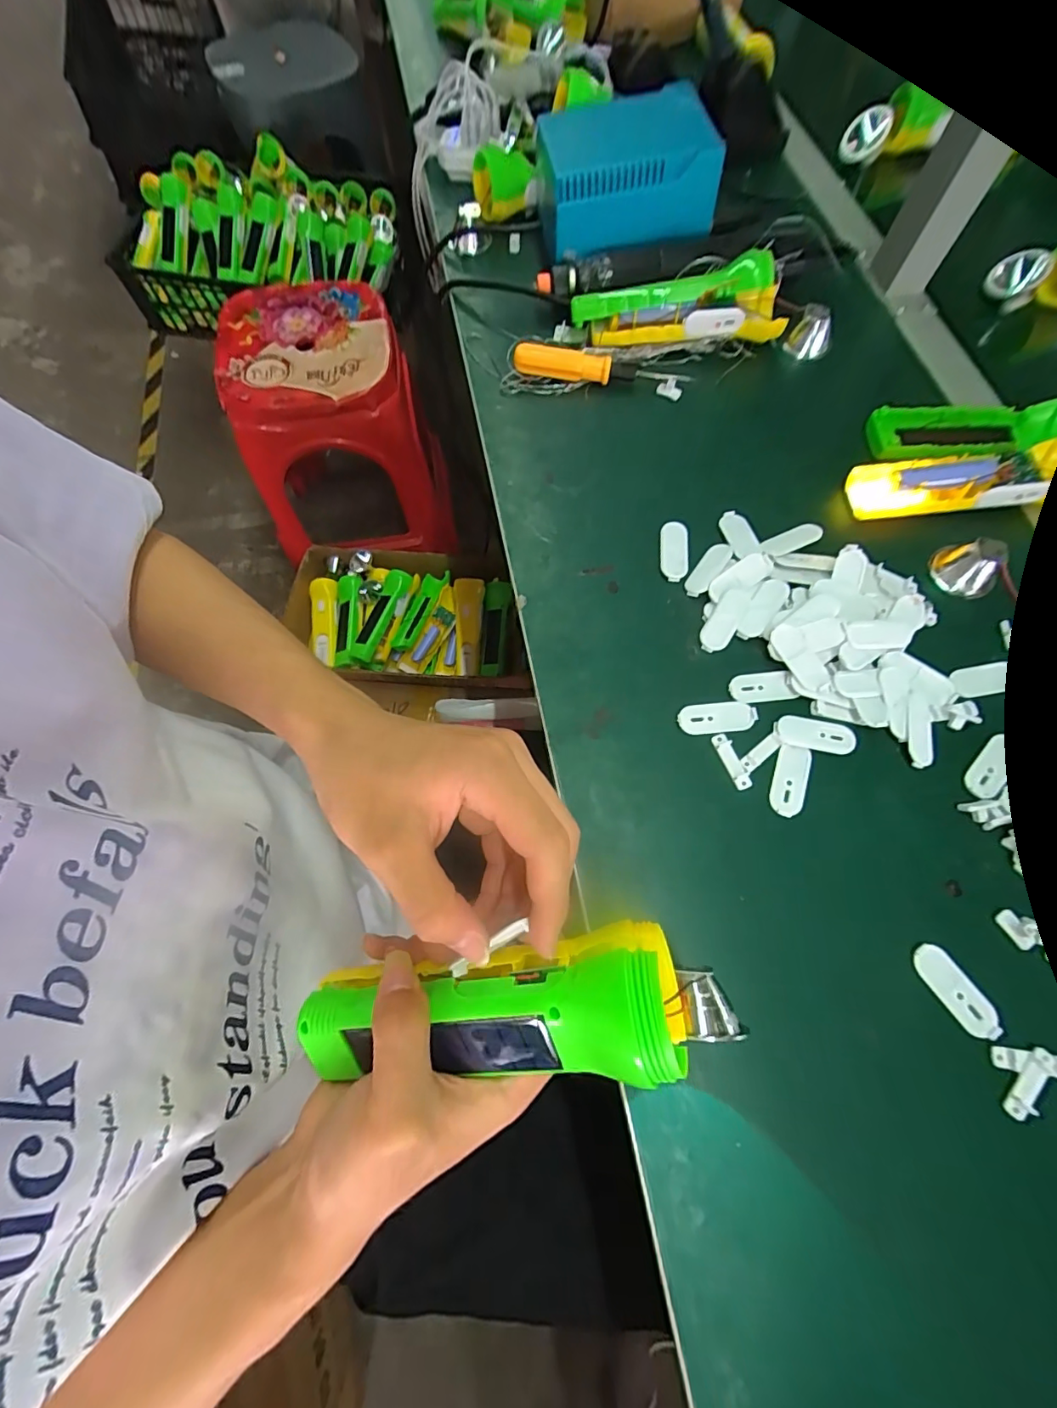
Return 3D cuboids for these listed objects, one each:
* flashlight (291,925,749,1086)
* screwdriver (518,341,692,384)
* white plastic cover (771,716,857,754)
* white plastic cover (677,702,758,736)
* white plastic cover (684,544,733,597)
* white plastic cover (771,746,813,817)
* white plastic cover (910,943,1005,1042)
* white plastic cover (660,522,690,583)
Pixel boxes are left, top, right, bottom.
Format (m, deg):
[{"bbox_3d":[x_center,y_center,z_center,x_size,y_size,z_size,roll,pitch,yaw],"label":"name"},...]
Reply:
[{"bbox_3d":[-0.009,0.126,0.214,0.178,0.056,0.050,-9,69,9],"label":"flashlight"},{"bbox_3d":[0.061,-0.283,0.420,0.146,0.019,0.019,7,70,3],"label":"screwdriver"},{"bbox_3d":[0.184,0.019,0.321,0.049,0.004,0.021,12,70,5],"label":"white plastic cover"},{"bbox_3d":[0.124,0.009,0.328,0.050,0.004,0.020,-5,69,-2],"label":"white plastic cover"},{"bbox_3d":[0.130,-0.098,0.365,0.046,0.006,0.023,-46,58,-11],"label":"white plastic cover"},{"bbox_3d":[0.163,0.048,0.312,0.021,0.004,0.044,19,71,7],"label":"white plastic cover"},{"bbox_3d":[0.233,0.156,0.273,0.020,0.004,0.050,-35,73,-12],"label":"white plastic cover"},{"bbox_3d":[0.107,-0.113,0.368,0.021,0.006,0.049,6,69,2],"label":"white plastic cover"}]

